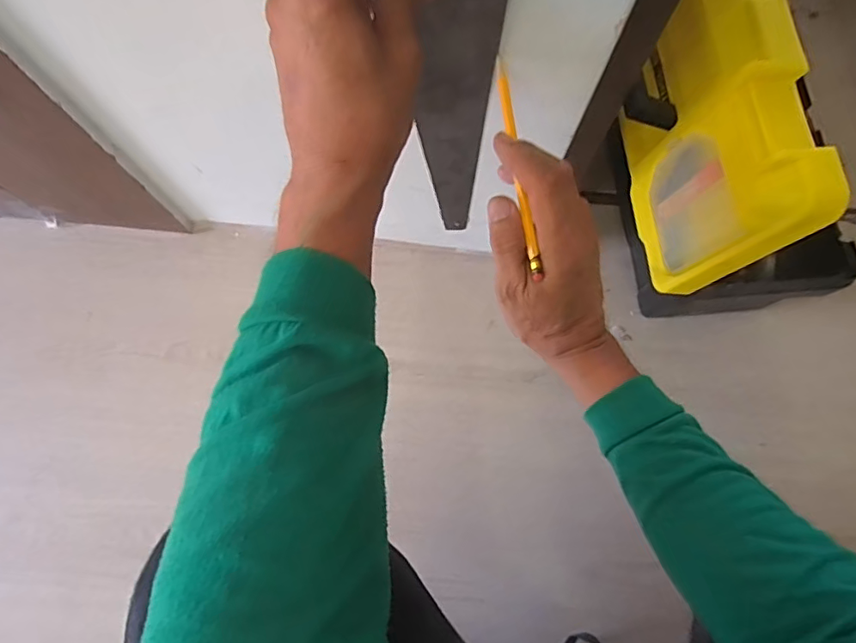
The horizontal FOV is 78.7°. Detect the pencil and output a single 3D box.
[{"bbox_3d":[0.061,-0.107,0.360,0.008,0.007,0.150,-11,90,-3],"label":"pencil"}]

